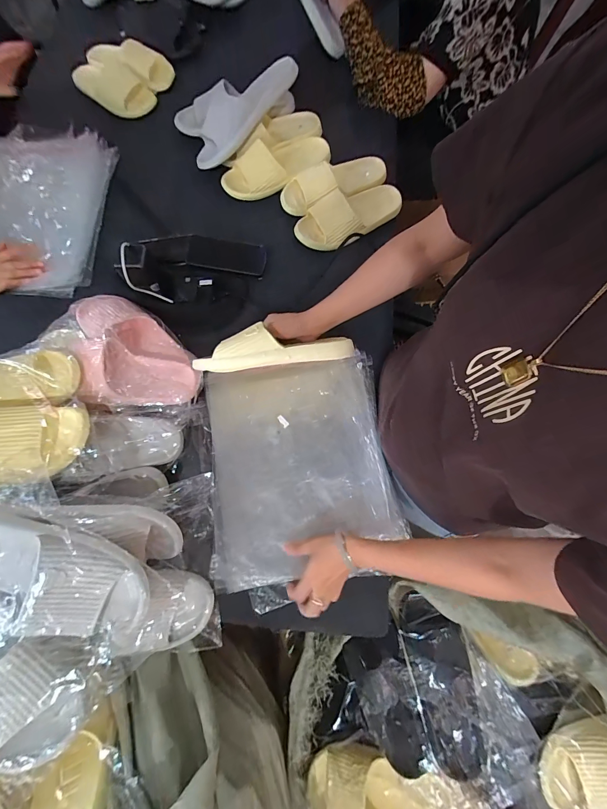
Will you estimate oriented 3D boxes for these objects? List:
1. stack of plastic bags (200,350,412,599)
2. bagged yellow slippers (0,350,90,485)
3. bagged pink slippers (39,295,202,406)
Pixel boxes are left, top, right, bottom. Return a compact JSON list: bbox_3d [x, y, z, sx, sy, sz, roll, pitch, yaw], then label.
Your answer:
[{"bbox_3d":[-0.009,0.095,0.597,0.309,0.032,0.370,-10,75,-1],"label":"stack of plastic bags"},{"bbox_3d":[-0.462,0.032,0.487,0.256,0.080,0.212,-24,75,-5],"label":"bagged yellow slippers"},{"bbox_3d":[-0.323,-0.090,0.594,0.173,0.081,0.278,-42,78,-9],"label":"bagged pink slippers"}]

